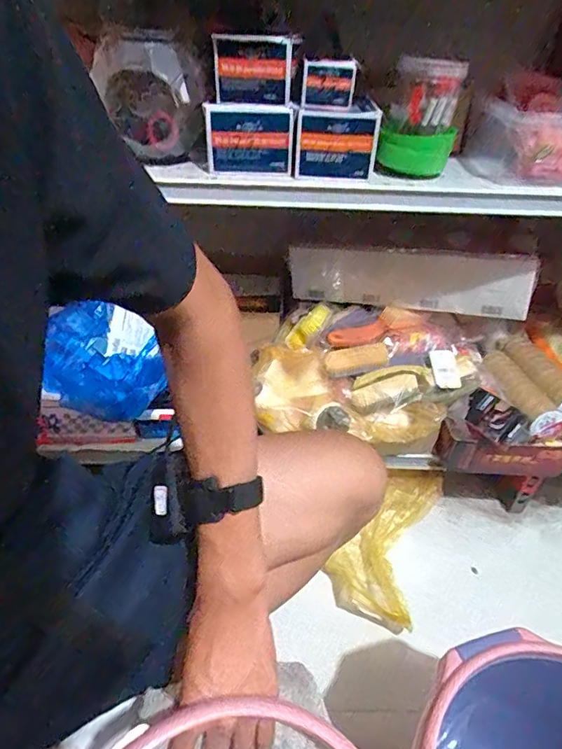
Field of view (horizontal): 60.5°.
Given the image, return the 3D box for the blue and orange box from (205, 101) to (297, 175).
[{"bbox_3d":[-0.038,-0.293,0.603,0.105,0.076,0.033,-4,40,-8],"label":"blue and orange box"}]

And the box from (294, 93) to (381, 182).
[{"bbox_3d":[0.069,-0.293,0.604,0.097,0.081,0.053,5,40,3],"label":"box"}]

